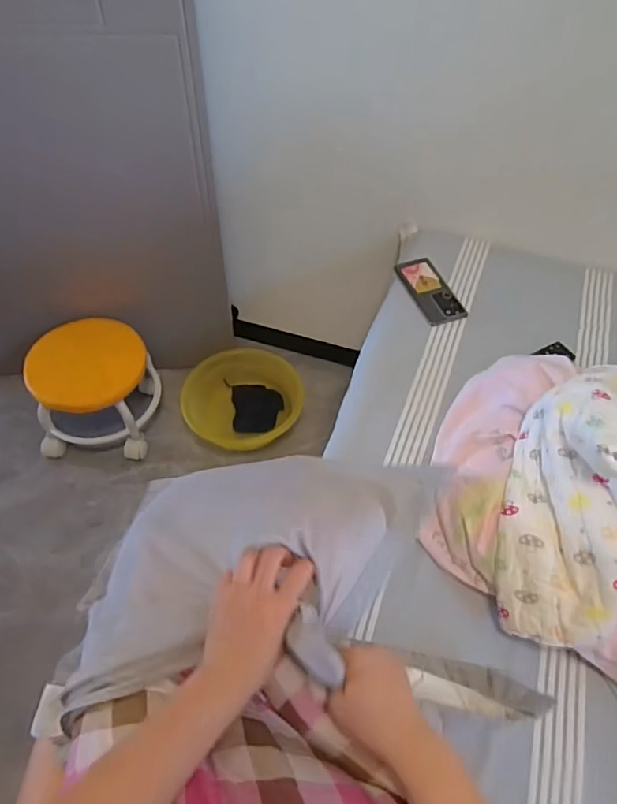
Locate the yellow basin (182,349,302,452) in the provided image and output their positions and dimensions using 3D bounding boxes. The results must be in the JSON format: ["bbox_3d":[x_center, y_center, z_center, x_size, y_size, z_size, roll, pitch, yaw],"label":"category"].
[{"bbox_3d":[-0.170,-0.012,1.340,0.255,0.104,0.259,0,53,0],"label":"yellow basin"}]

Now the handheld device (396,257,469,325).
[{"bbox_3d":[0.222,-0.209,0.982,0.078,0.010,0.163,-16,55,-12],"label":"handheld device"}]

